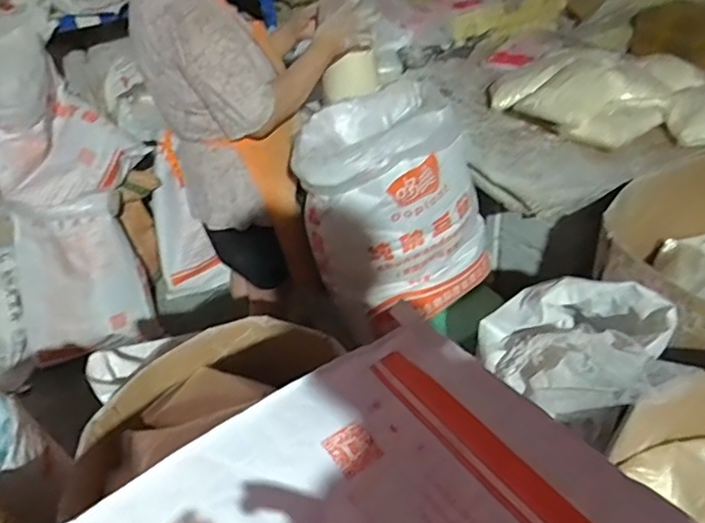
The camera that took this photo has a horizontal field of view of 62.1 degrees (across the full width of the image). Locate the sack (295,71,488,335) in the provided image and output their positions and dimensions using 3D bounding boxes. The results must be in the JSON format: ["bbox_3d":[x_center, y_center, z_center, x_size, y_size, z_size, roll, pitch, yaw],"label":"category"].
[{"bbox_3d":[0.104,-0.137,1.426,0.438,0.475,0.297,-12,38,-8],"label":"sack"}]

